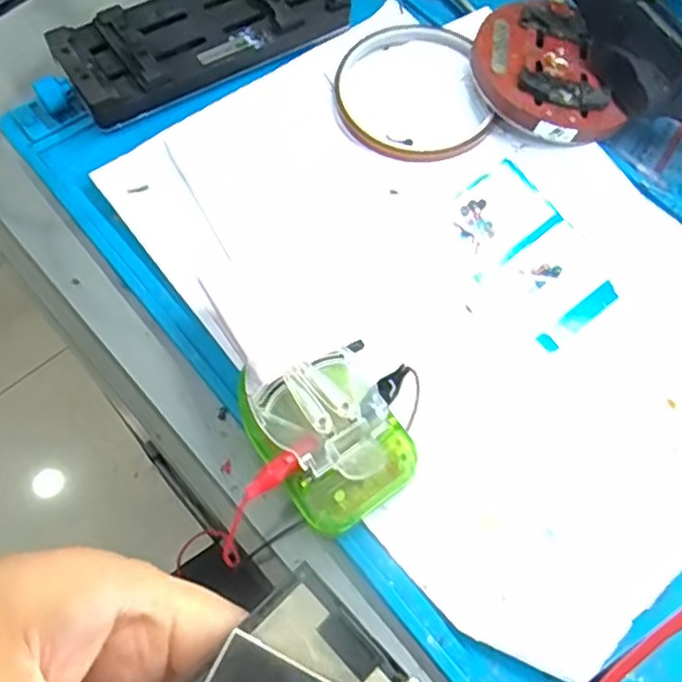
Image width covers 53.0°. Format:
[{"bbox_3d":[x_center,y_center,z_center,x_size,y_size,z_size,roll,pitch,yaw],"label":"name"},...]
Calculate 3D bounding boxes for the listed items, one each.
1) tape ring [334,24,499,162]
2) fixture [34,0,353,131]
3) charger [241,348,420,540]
[{"bbox_3d":[0.037,-0.130,0.354,0.077,0.010,0.084,0,64,0],"label":"tape ring"},{"bbox_3d":[-0.071,-0.165,0.365,0.178,0.022,0.063,-31,68,-14],"label":"fixture"},{"bbox_3d":[-0.003,0.037,0.260,0.053,0.040,0.065,-32,69,-15],"label":"charger"}]

